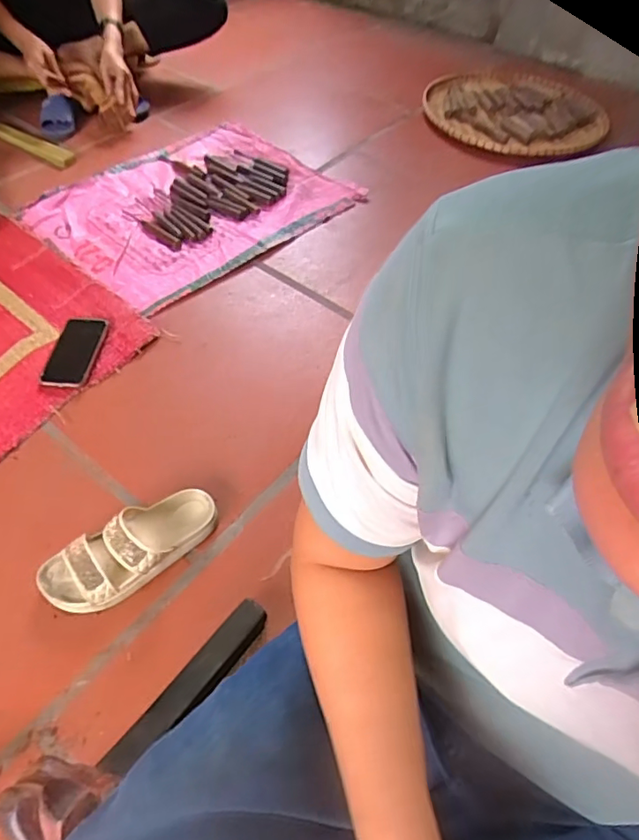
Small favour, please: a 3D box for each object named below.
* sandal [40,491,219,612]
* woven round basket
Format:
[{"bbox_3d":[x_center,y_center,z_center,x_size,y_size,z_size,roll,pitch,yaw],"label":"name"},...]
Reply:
[{"bbox_3d":[-0.240,0.161,0.690,0.223,0.076,0.088,-27,59,-22],"label":"sandal"},{"bbox_3d":[0.517,-0.857,1.459,0.449,0.056,0.454,2,53,-3],"label":"woven round basket"}]

